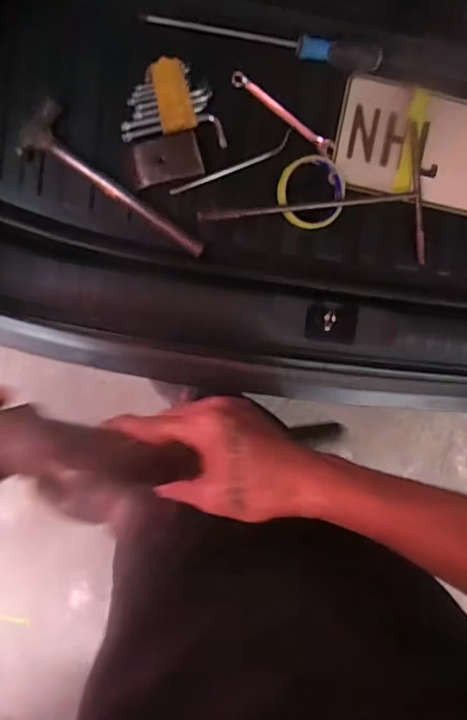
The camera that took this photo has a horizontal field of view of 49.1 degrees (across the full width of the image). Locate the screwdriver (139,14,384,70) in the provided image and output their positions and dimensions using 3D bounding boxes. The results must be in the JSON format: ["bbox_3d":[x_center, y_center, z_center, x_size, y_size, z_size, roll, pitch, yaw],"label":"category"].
[{"bbox_3d":[0.039,-0.399,0.632,0.294,0.029,0.027,7,92,-10],"label":"screwdriver"}]

